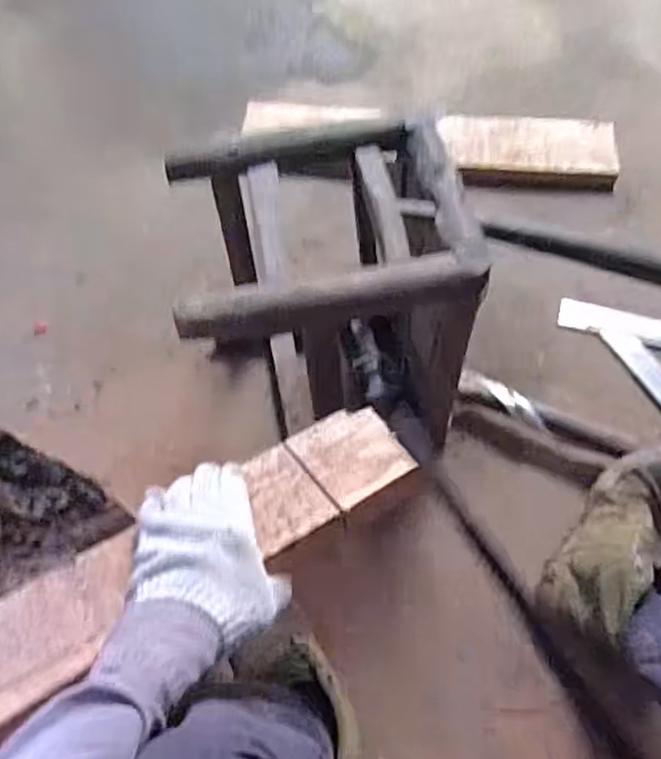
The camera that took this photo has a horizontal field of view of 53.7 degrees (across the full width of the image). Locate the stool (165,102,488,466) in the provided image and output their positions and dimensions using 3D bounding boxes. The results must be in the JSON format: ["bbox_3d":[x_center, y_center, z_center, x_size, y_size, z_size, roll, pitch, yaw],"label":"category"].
[{"bbox_3d":[-0.001,-0.094,0.812,0.303,0.355,0.268,-5,61,-1],"label":"stool"}]

